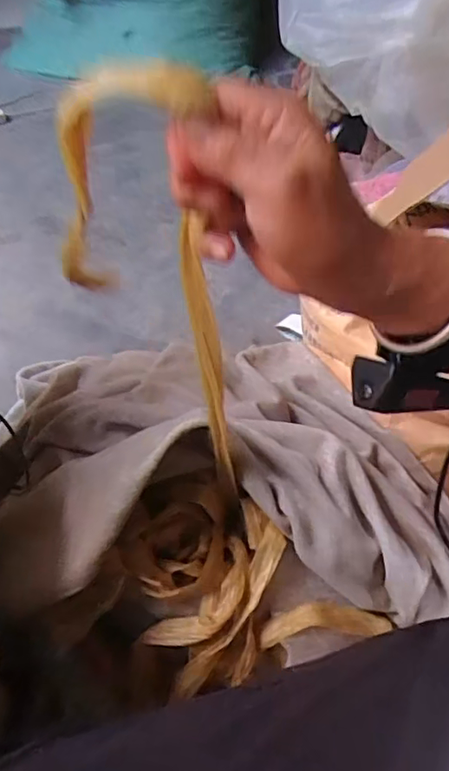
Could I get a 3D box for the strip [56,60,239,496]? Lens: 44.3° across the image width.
[{"bbox_3d":[-0.052,-0.045,0.392,0.130,0.377,0.049,15,60,15],"label":"strip"}]

